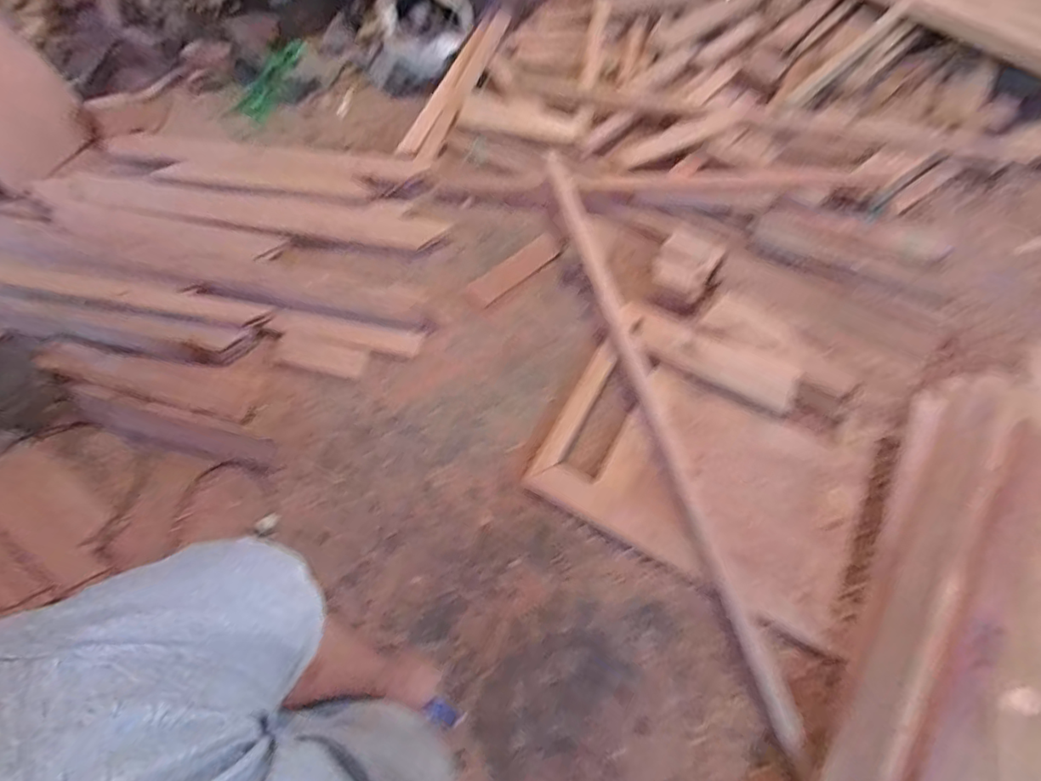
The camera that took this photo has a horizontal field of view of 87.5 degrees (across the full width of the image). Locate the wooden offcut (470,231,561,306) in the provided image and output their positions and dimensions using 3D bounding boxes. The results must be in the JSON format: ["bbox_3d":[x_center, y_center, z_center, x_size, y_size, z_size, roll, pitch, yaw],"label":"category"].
[{"bbox_3d":[-0.017,-0.430,1.923,0.381,0.017,0.104,-40,73,-19],"label":"wooden offcut"}]

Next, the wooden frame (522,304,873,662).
[{"bbox_3d":[0.568,0.191,1.598,0.902,0.044,0.707,27,67,9],"label":"wooden frame"}]

